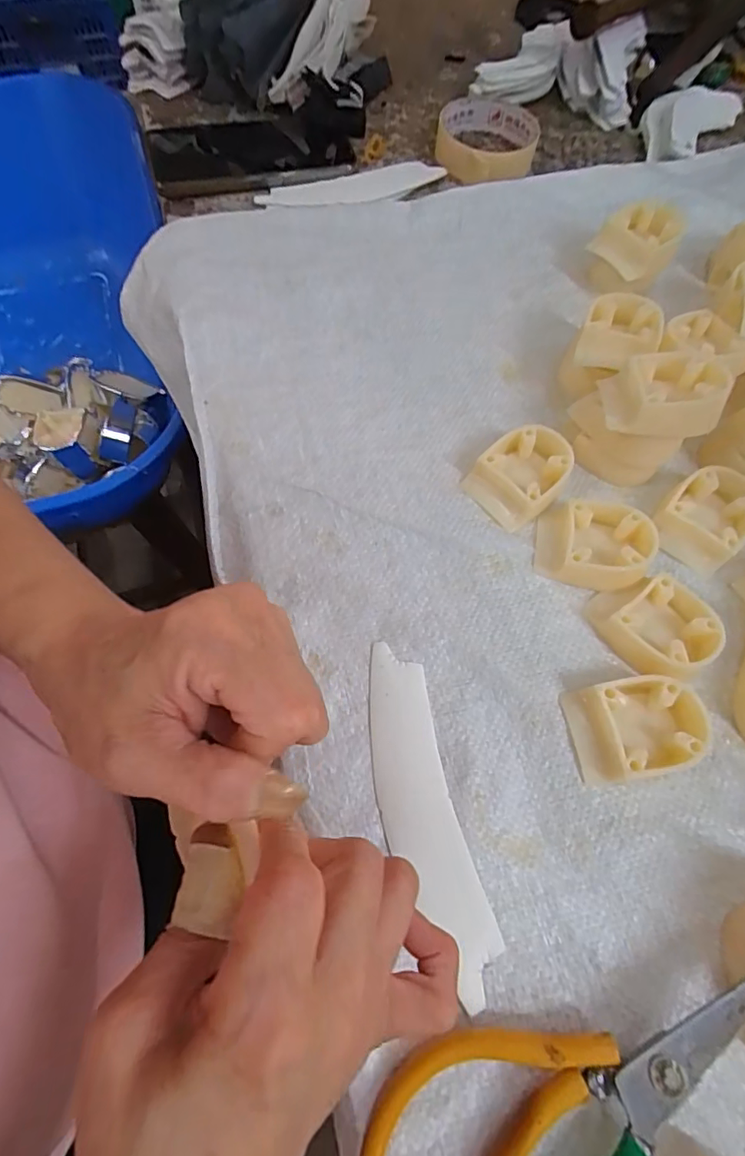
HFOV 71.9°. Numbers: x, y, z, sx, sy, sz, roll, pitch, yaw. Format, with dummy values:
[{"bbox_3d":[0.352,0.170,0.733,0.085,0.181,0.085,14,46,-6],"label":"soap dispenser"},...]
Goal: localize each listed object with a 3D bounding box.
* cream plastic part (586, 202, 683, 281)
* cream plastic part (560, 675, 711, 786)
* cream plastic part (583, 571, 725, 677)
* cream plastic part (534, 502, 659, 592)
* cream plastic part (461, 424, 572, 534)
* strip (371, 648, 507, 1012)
[{"bbox_3d":[0.189,-0.240,0.371,0.052,0.033,0.051,1,67,-3],"label":"cream plastic part"},{"bbox_3d":[0.129,0.074,0.252,0.057,0.022,0.045,-6,68,-6],"label":"cream plastic part"},{"bbox_3d":[0.152,0.024,0.274,0.048,0.024,0.056,-30,72,-15],"label":"cream plastic part"},{"bbox_3d":[0.125,-0.020,0.290,0.056,0.025,0.048,17,67,4],"label":"cream plastic part"},{"bbox_3d":[0.089,-0.062,0.307,0.057,0.023,0.046,-42,75,-18],"label":"cream plastic part"},{"bbox_3d":[0.023,0.108,0.242,0.036,0.004,0.152,-12,68,-8],"label":"strip"}]

